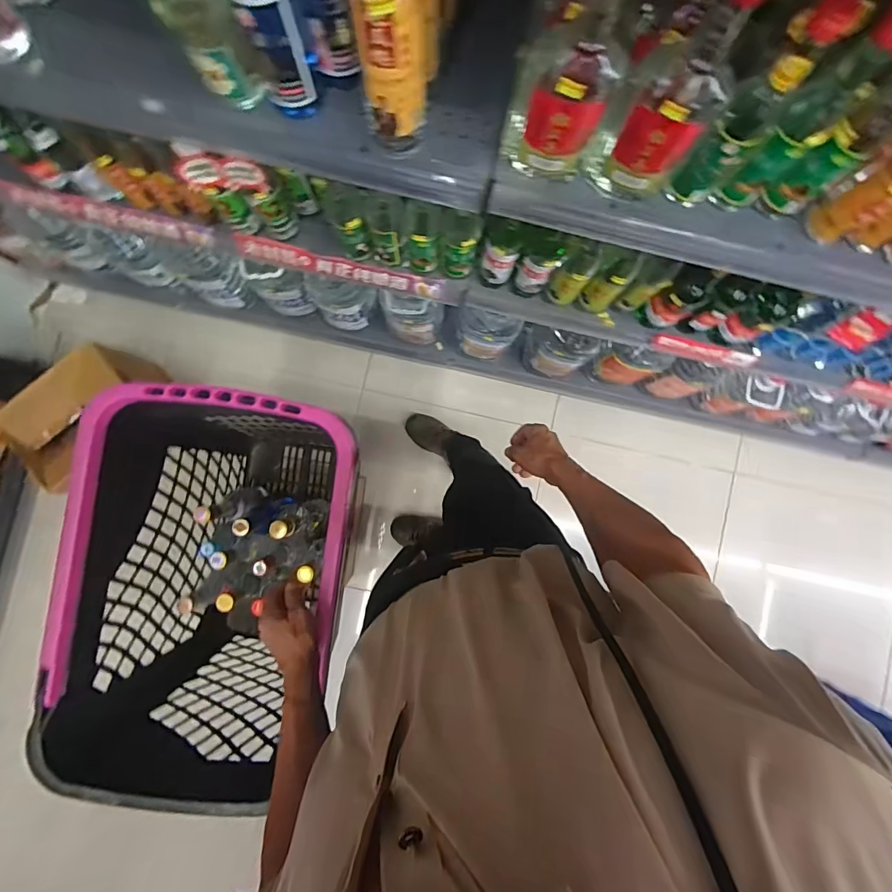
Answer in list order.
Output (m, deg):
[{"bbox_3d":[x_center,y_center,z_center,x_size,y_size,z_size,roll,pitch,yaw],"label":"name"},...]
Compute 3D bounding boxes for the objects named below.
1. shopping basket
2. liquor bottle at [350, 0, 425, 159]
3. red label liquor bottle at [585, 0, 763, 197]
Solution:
[{"bbox_3d":[-0.347,0.213,0.821,0.369,0.474,0.560,8,88,-1],"label":"shopping basket"},{"bbox_3d":[-0.052,-0.371,0.390,0.059,0.253,0.047,-4,88,-2],"label":"liquor bottle"},{"bbox_3d":[0.221,-0.333,0.420,0.083,0.224,0.077,-34,89,-3],"label":"red label liquor bottle"}]

